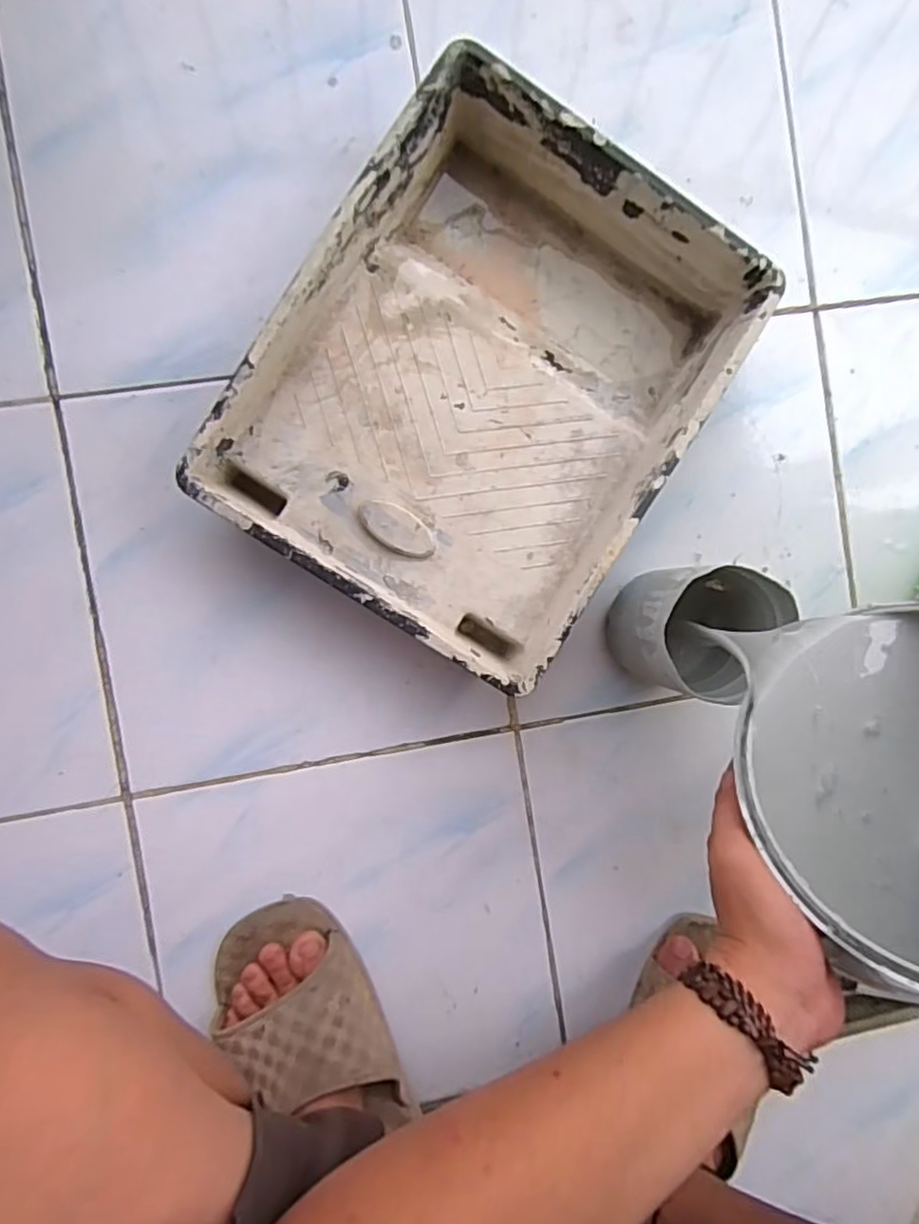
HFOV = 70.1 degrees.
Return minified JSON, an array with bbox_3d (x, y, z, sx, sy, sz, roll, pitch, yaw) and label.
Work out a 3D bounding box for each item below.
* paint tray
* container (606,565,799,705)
[{"bbox_3d":[0.018,-0.160,0.477,0.275,0.075,0.347,31,87,-5],"label":"paint tray"},{"bbox_3d":[0.161,0.013,0.468,0.088,0.122,0.088,-1,90,-6],"label":"container"}]

